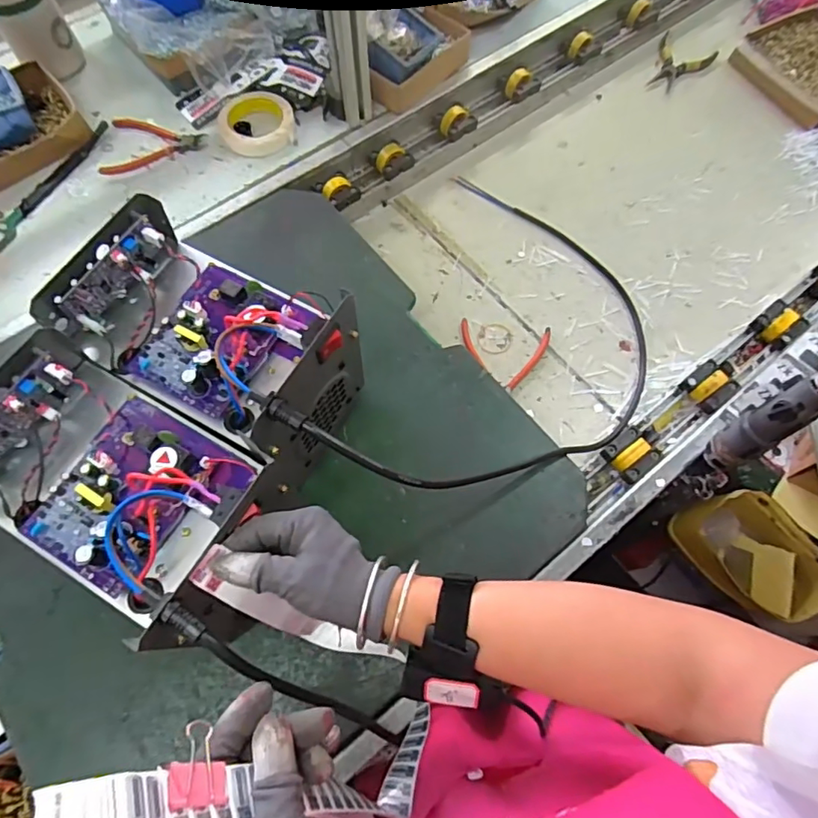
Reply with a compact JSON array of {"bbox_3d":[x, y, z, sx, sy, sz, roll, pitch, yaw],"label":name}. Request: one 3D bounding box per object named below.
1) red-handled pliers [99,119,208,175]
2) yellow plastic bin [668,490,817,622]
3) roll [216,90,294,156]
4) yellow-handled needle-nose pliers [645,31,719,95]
[{"bbox_3d":[-0.369,-0.382,0.778,0.140,0.009,0.106,1,68,1],"label":"red-handled pliers"},{"bbox_3d":[0.406,0.177,0.633,0.060,0.136,0.162,-41,73,-15],"label":"yellow plastic bin"},{"bbox_3d":[-0.224,-0.424,0.785,0.108,0.019,0.115,0,68,0],"label":"roll"},{"bbox_3d":[0.486,-0.623,0.969,0.100,0.020,0.123,34,72,11],"label":"yellow-handled needle-nose pliers"}]

